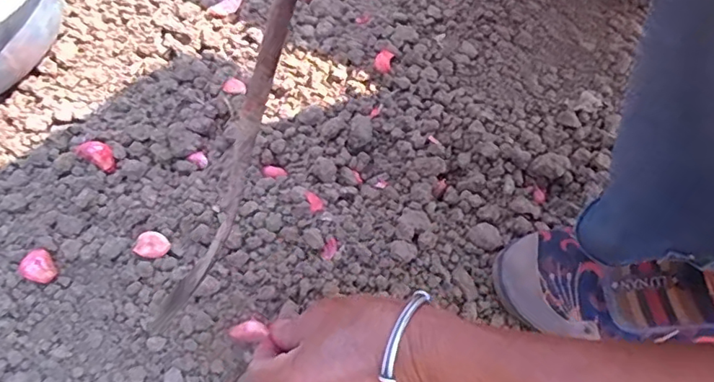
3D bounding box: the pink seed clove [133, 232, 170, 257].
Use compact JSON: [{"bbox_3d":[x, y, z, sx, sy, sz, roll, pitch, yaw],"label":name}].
[{"bbox_3d":[-0.169,0.046,0.453,0.027,0.011,0.022,21,64,14],"label":"pink seed clove"}]

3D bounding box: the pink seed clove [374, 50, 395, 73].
[{"bbox_3d":[0.026,-0.128,0.539,0.016,0.008,0.024,13,62,10],"label":"pink seed clove"}]

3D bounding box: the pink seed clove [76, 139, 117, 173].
[{"bbox_3d":[-0.234,-0.034,0.495,0.038,0.014,0.019,26,65,16],"label":"pink seed clove"}]

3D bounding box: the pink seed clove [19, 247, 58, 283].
[{"bbox_3d":[-0.258,0.061,0.444,0.027,0.014,0.025,28,66,17],"label":"pink seed clove"}]

